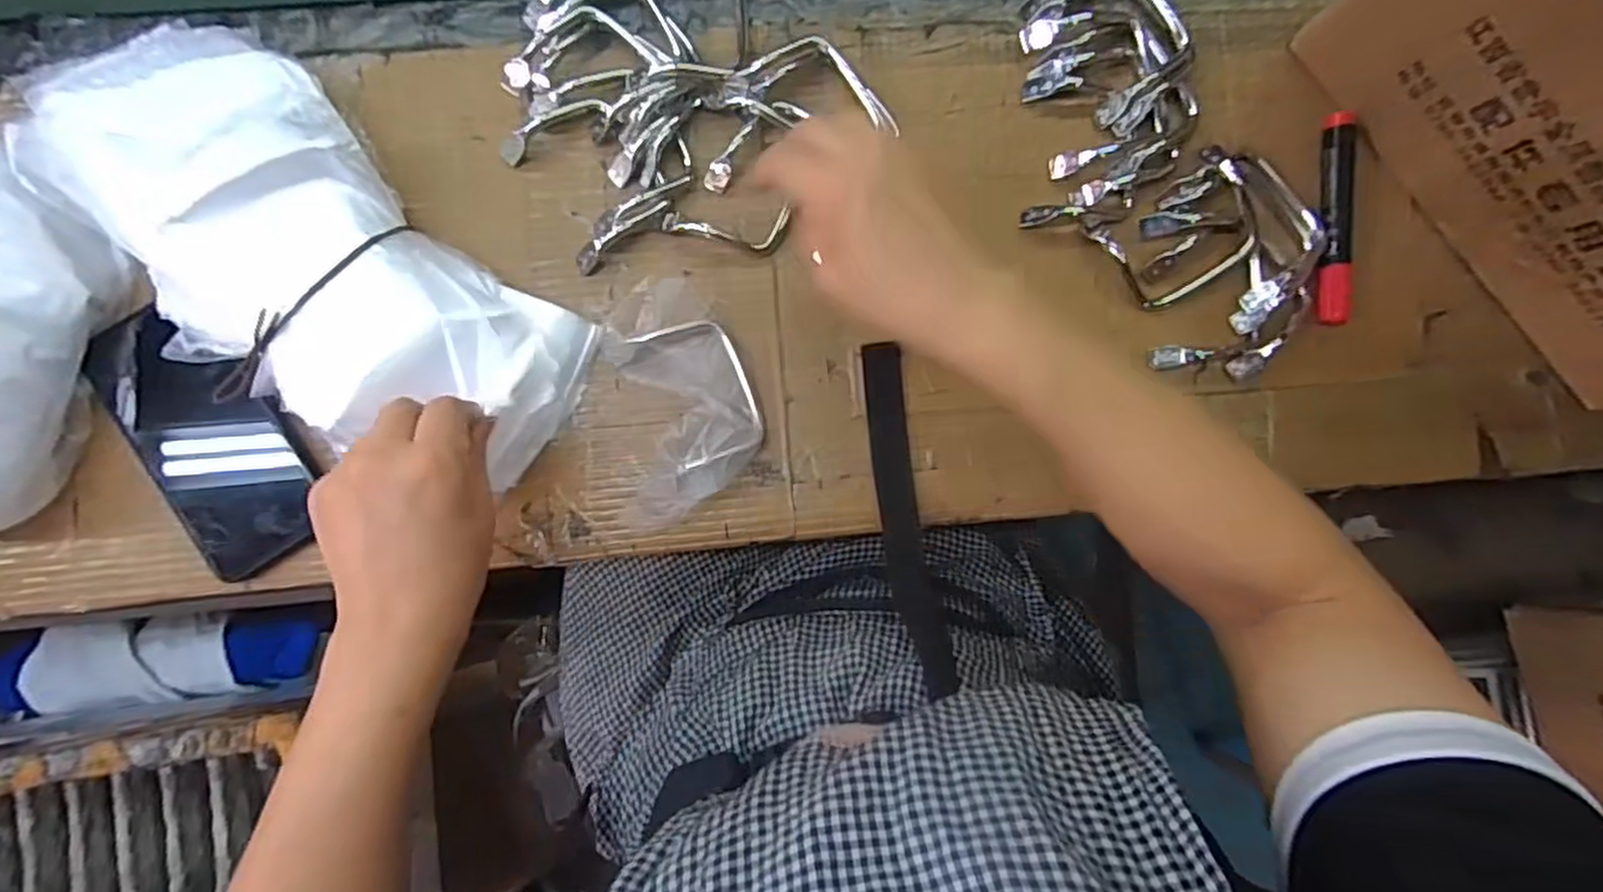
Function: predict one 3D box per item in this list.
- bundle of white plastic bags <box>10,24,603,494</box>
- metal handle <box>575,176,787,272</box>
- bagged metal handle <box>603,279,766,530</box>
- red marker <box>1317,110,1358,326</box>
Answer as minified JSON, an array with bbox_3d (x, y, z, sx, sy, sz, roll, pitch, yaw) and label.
[{"bbox_3d":[-0.264,-0.101,0.413,0.298,0.052,0.144,37,87,-9],"label":"bundle of white plastic bags"},{"bbox_3d":[-0.075,-0.142,0.463,0.131,0.011,0.052,-8,89,-2],"label":"metal handle"},{"bbox_3d":[-0.070,-0.030,0.444,0.081,0.036,0.140,-12,89,-3],"label":"bagged metal handle"},{"bbox_3d":[0.343,-0.145,0.473,0.022,0.011,0.136,4,88,-2],"label":"red marker"}]

